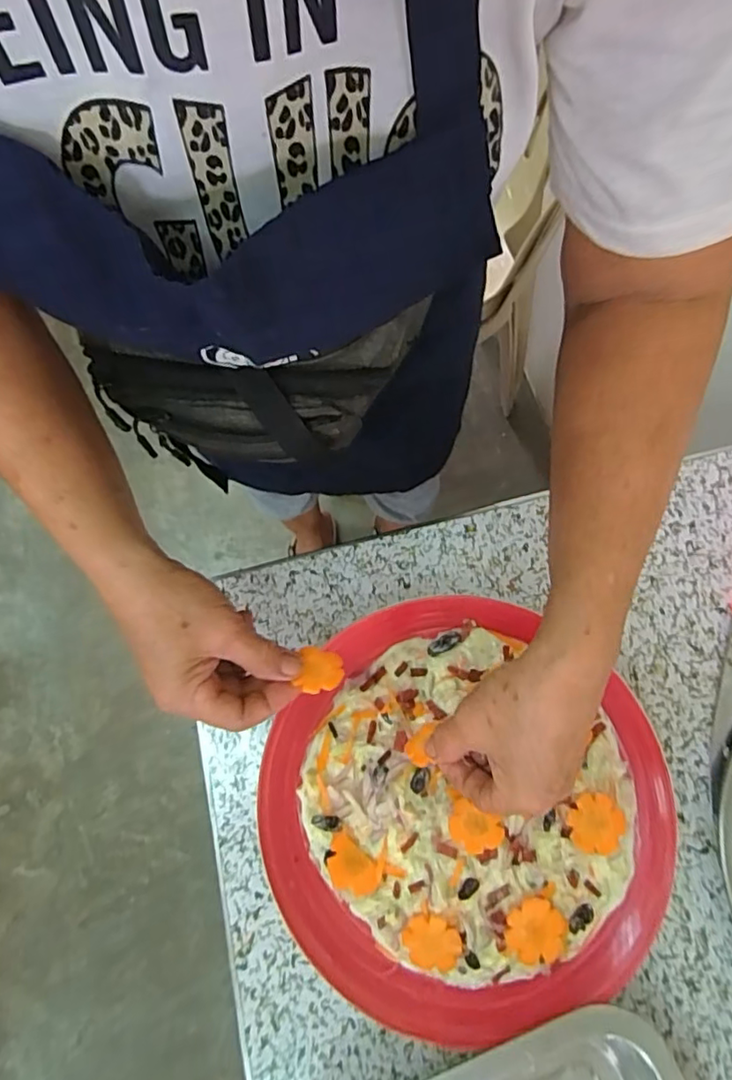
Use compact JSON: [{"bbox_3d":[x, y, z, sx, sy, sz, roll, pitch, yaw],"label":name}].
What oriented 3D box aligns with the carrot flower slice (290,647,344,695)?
[{"bbox_3d":[-0.028,0.081,0.360,0.028,0.004,0.028,10,55,-8],"label":"carrot flower slice"}]

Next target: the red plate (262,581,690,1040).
[{"bbox_3d":[0.062,0.167,0.387,0.253,0.035,0.250,-1,73,4],"label":"red plate"}]

